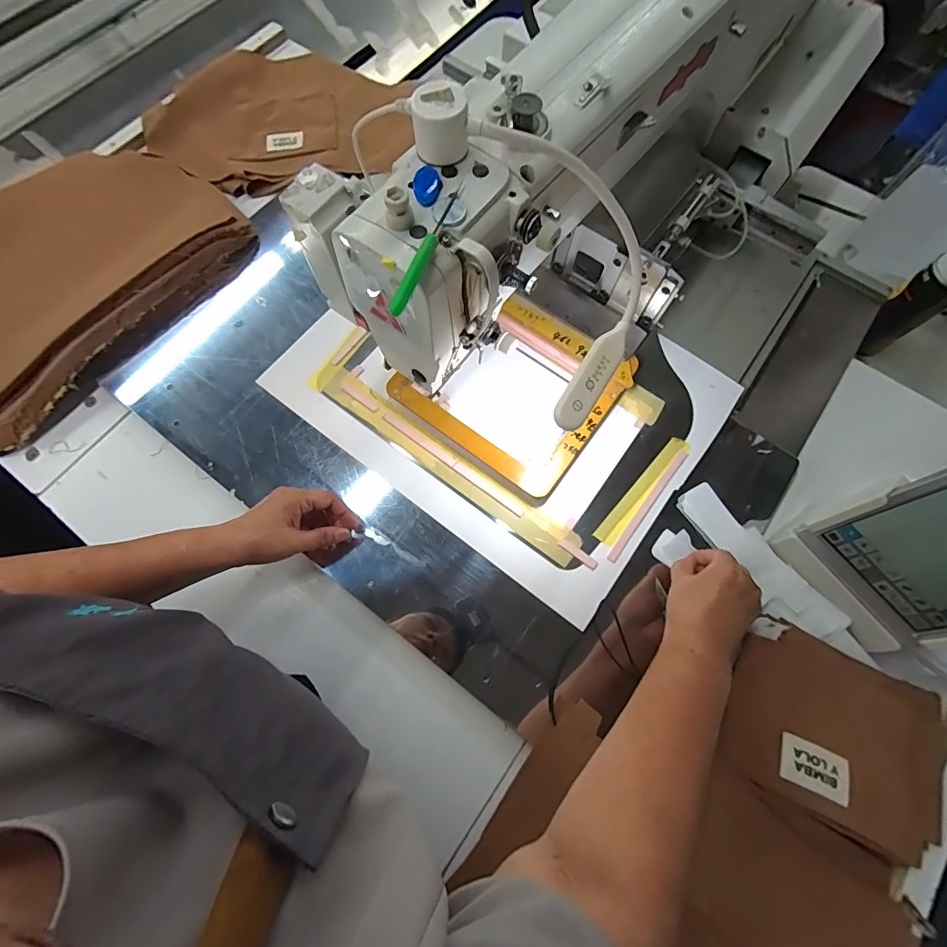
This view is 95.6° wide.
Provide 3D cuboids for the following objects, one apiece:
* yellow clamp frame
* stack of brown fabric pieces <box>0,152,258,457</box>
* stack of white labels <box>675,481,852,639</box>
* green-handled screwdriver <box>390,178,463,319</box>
[{"bbox_3d":[0.051,-0.112,0.539,0.231,0.019,0.221,37,81,9],"label":"yellow clamp frame"},{"bbox_3d":[-0.566,-0.275,0.588,0.307,0.054,0.444,37,76,10],"label":"stack of brown fabric pieces"},{"bbox_3d":[0.327,0.101,0.496,0.058,0.005,0.209,-37,77,-11],"label":"stack of white labels"},{"bbox_3d":[-0.031,-0.157,0.292,0.007,0.010,0.117,20,74,5],"label":"green-handled screwdriver"}]

